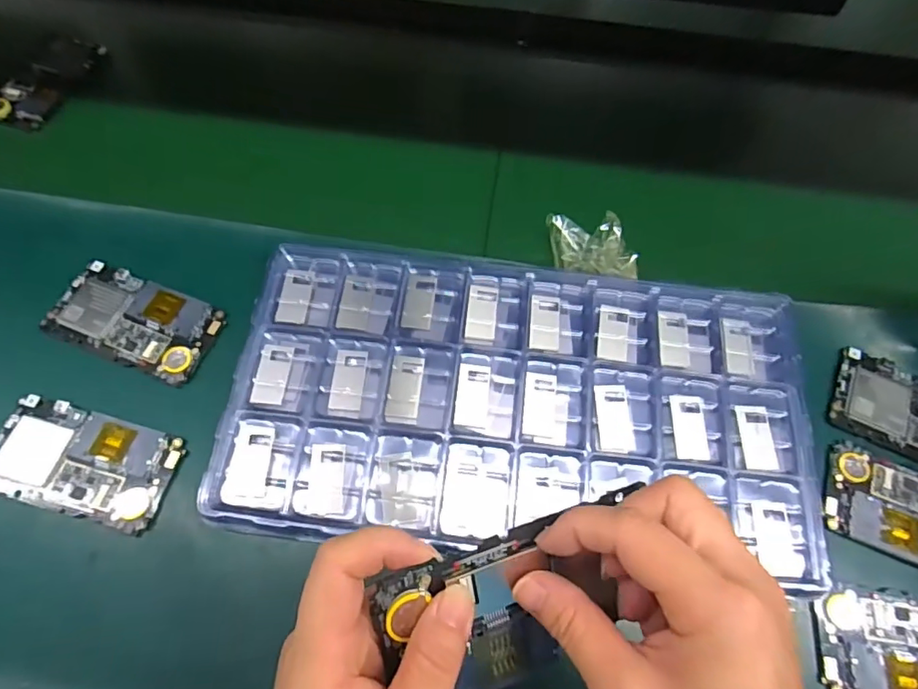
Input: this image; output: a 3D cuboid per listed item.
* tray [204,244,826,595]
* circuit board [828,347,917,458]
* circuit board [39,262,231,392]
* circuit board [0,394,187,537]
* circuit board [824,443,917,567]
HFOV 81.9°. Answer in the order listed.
[{"bbox_3d":[0.042,0.035,0.366,0.383,0.023,0.195,7,64,1],"label":"tray"},{"bbox_3d":[0.336,0.051,0.382,0.122,0.013,0.063,25,65,10],"label":"circuit board"},{"bbox_3d":[-0.244,-0.019,0.398,0.123,0.005,0.064,21,65,8],"label":"circuit board"},{"bbox_3d":[-0.255,0.079,0.357,0.124,0.005,0.065,14,64,5],"label":"circuit board"},{"bbox_3d":[0.312,0.117,0.354,0.121,0.008,0.063,22,65,9],"label":"circuit board"}]

